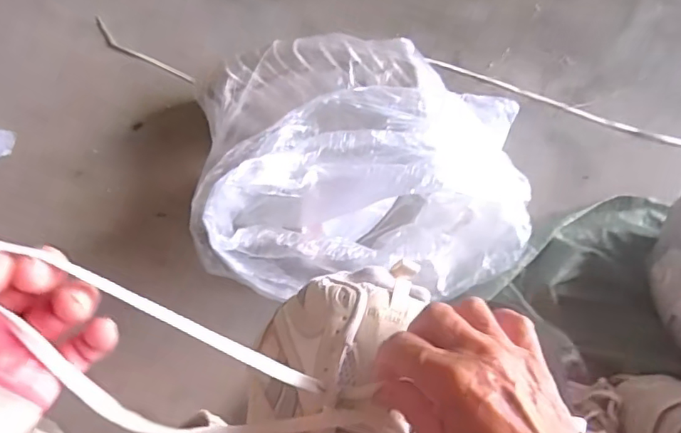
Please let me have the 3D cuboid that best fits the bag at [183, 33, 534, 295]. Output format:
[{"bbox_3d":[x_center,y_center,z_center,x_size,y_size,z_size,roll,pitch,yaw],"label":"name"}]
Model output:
[{"bbox_3d":[0.038,-0.087,0.783,0.488,0.219,0.418,0,62,-1],"label":"bag"}]

